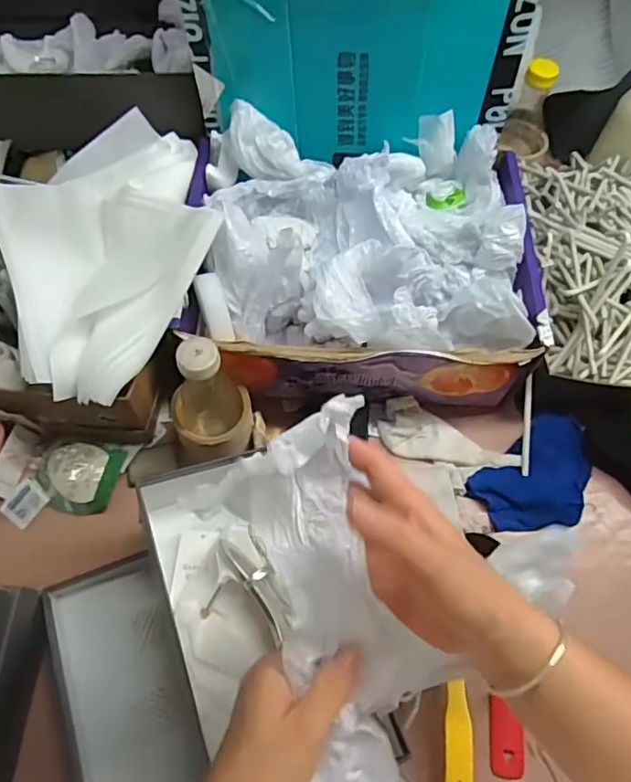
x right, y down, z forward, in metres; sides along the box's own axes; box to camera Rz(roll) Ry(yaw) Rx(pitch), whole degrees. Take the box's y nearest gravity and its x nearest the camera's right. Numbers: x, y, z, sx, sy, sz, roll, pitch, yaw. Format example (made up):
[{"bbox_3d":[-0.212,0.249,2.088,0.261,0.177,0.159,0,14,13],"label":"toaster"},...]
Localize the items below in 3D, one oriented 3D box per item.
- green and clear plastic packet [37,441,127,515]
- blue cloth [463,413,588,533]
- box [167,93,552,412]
[{"bbox_3d":[-0.273,0.098,0.657,0.093,0.013,0.080,9,63,3],"label":"green and clear plastic packet"},{"bbox_3d":[0.268,0.101,0.672,0.161,0.031,0.106,-38,70,-19],"label":"blue cloth"},{"bbox_3d":[0.056,-0.137,0.675,0.381,0.169,0.317,0,63,-2],"label":"box"}]

